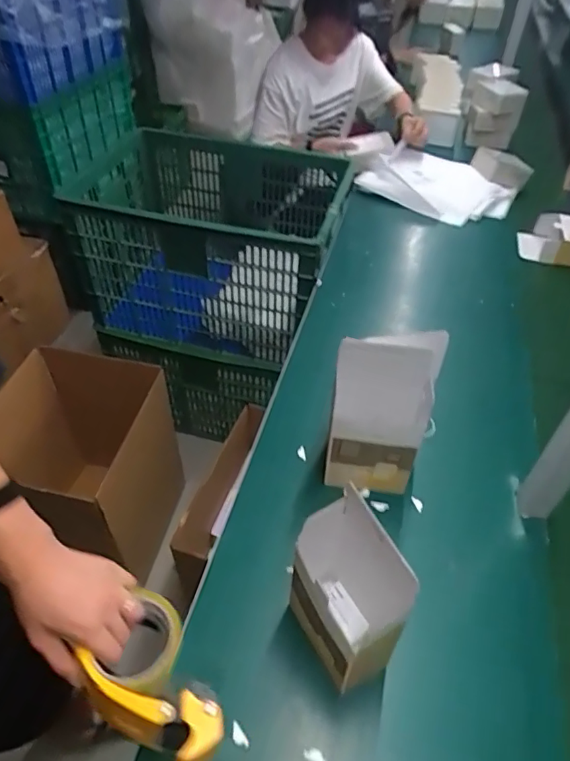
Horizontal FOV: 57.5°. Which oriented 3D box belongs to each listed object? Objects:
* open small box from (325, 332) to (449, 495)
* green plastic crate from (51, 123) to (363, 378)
[{"bbox_3d":[0.131,0.044,0.729,0.134,0.224,0.116,13,46,10],"label":"open small box"},{"bbox_3d":[-0.187,-0.392,1.481,0.671,0.409,0.512,13,46,10],"label":"green plastic crate"}]

